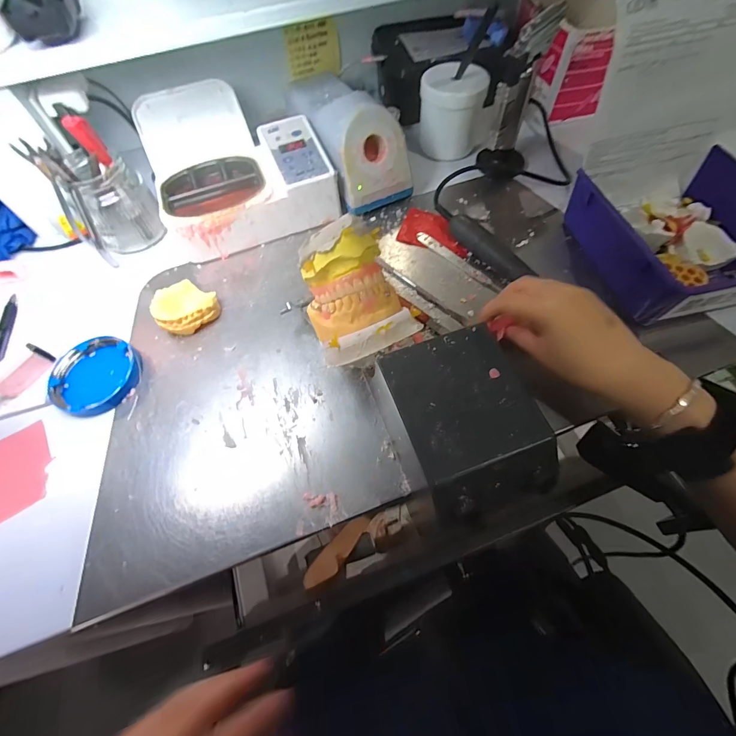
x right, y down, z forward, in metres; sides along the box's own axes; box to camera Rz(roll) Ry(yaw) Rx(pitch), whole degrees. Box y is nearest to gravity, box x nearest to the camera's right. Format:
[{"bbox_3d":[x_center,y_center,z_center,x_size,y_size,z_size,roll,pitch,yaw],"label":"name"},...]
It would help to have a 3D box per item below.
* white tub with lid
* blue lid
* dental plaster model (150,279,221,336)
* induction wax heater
[{"bbox_3d":[0.105,-0.320,0.461,0.078,0.084,0.062,11,62,9],"label":"white tub with lid"},{"bbox_3d":[-0.259,0.005,0.342,0.074,0.015,0.077,-1,61,2],"label":"blue lid"},{"bbox_3d":[-0.188,-0.061,0.370,0.058,0.025,0.057,-1,61,2],"label":"dental plaster model"},{"bbox_3d":[-0.031,-0.294,0.445,0.080,0.092,0.207,-25,63,-11],"label":"induction wax heater"}]

